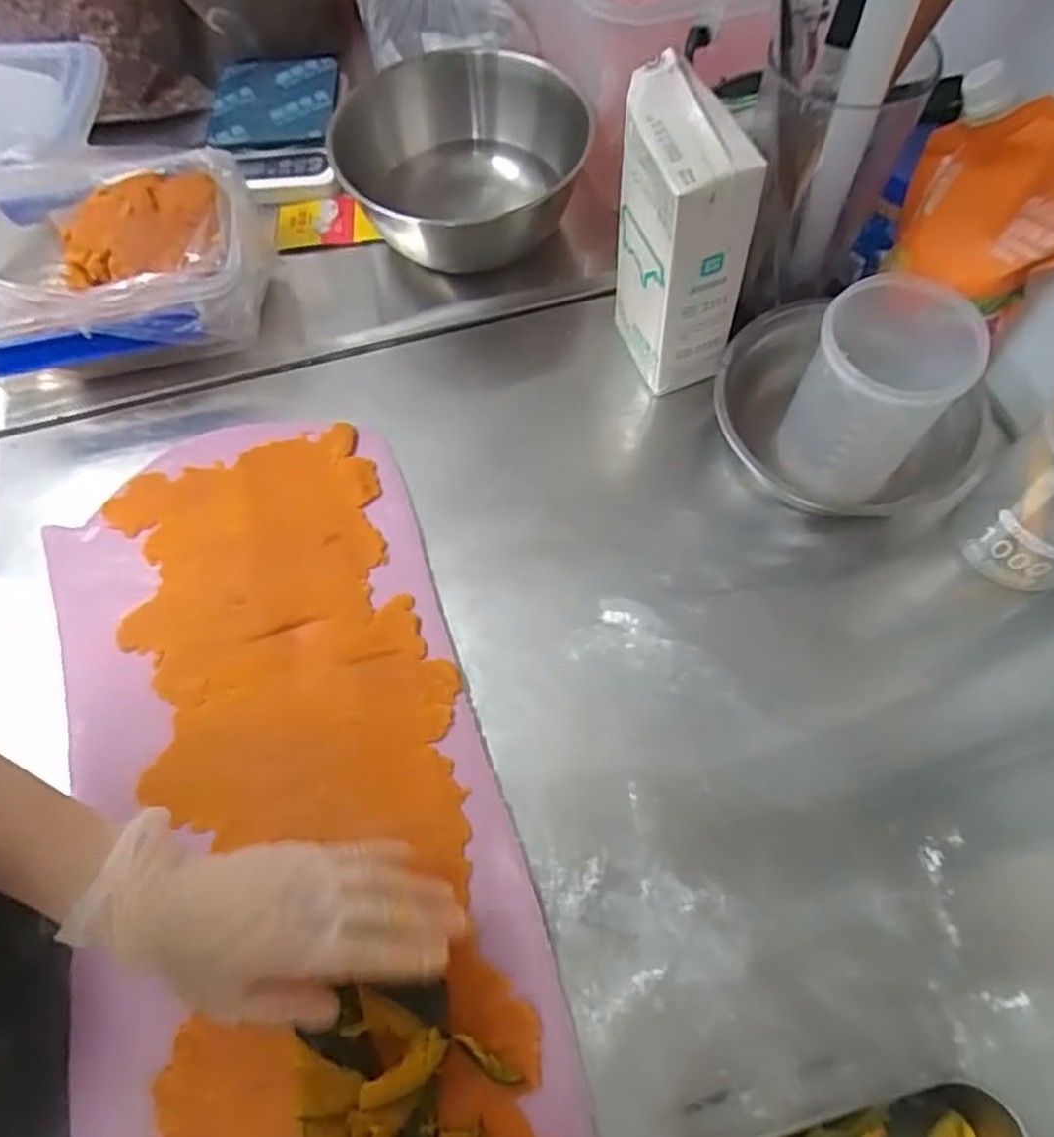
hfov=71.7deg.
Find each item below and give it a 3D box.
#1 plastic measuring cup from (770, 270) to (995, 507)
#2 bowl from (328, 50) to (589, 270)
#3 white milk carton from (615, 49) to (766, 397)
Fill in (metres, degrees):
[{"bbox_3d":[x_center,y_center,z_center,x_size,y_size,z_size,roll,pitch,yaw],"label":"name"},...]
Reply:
[{"bbox_3d":[0.243,-0.124,0.517,0.096,0.123,0.123,26,69,14],"label":"plastic measuring cup"},{"bbox_3d":[-0.055,-0.355,0.660,0.210,0.092,0.227,-24,67,-8],"label":"bowl"},{"bbox_3d":[0.108,-0.239,0.532,0.062,0.198,0.105,-17,66,-5],"label":"white milk carton"}]

